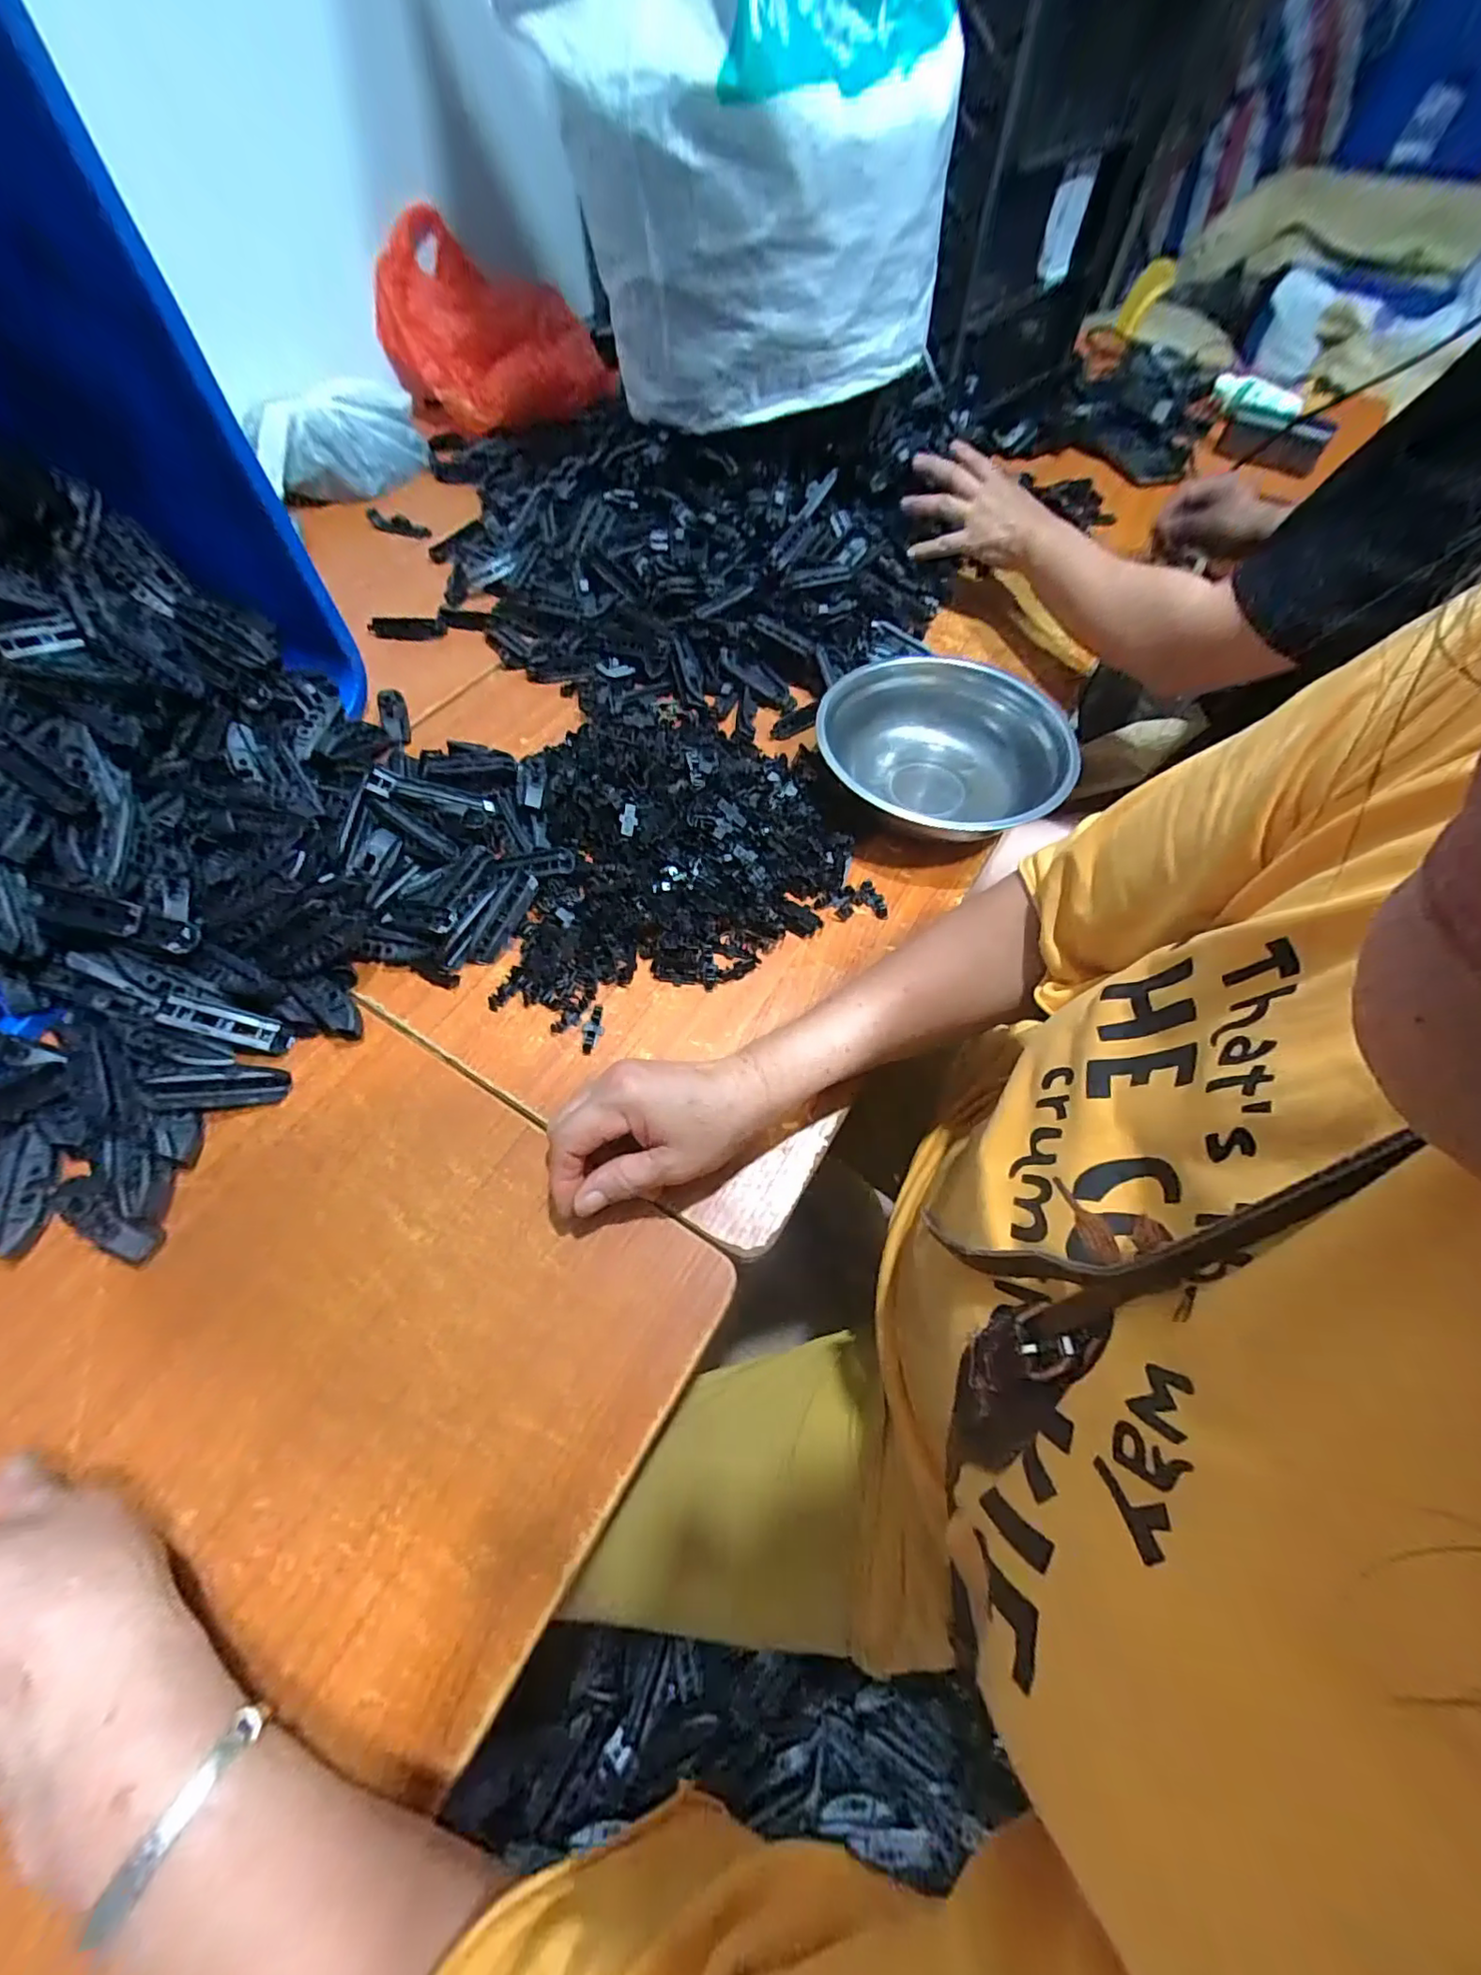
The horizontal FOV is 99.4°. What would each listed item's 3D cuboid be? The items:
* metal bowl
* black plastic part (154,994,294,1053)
[{"bbox_3d":[0.159,-0.191,0.524,0.187,0.060,0.203,1,60,-1],"label":"metal bowl"},{"bbox_3d":[-0.324,0.024,0.396,0.071,0.008,0.019,20,59,-17],"label":"black plastic part"}]

